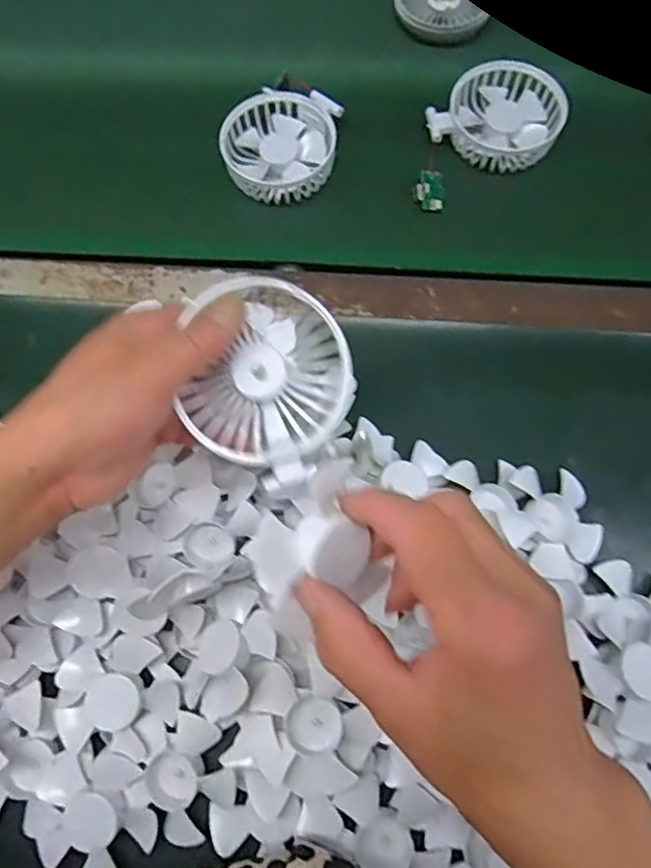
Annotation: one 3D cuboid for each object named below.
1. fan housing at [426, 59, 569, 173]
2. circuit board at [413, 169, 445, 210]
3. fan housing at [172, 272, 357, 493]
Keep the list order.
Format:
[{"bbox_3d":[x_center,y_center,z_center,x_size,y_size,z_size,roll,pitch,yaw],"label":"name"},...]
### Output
[{"bbox_3d":[0.143,-0.260,0.479,0.095,0.024,0.089,2,72,-5],"label":"fan housing"},{"bbox_3d":[0.084,-0.194,0.469,0.025,0.007,0.030,3,92,-12],"label":"circuit board"},{"bbox_3d":[-0.033,-0.029,0.305,0.094,0.042,0.090,34,86,-5],"label":"fan housing"}]

